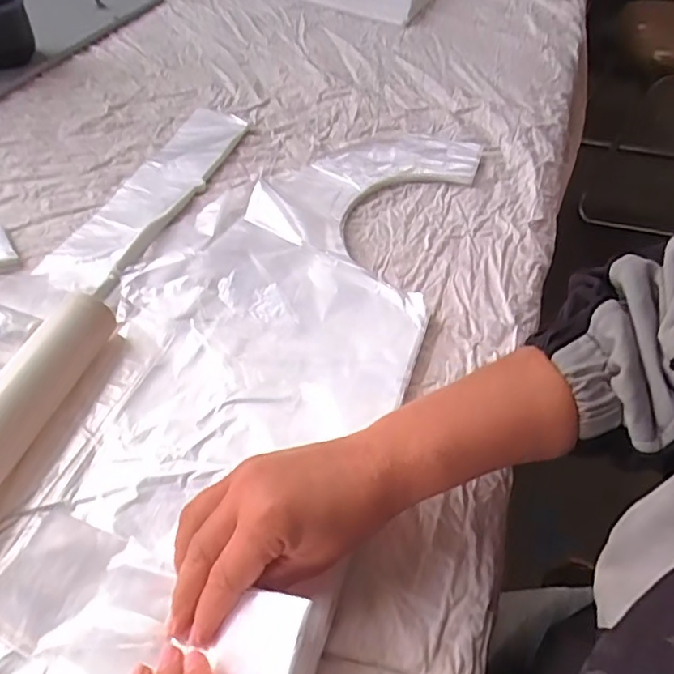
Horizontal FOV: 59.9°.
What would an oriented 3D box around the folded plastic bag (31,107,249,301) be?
[{"bbox_3d":[-0.168,-0.141,0.547,0.072,0.016,0.294,14,48,8],"label":"folded plastic bag"}]

